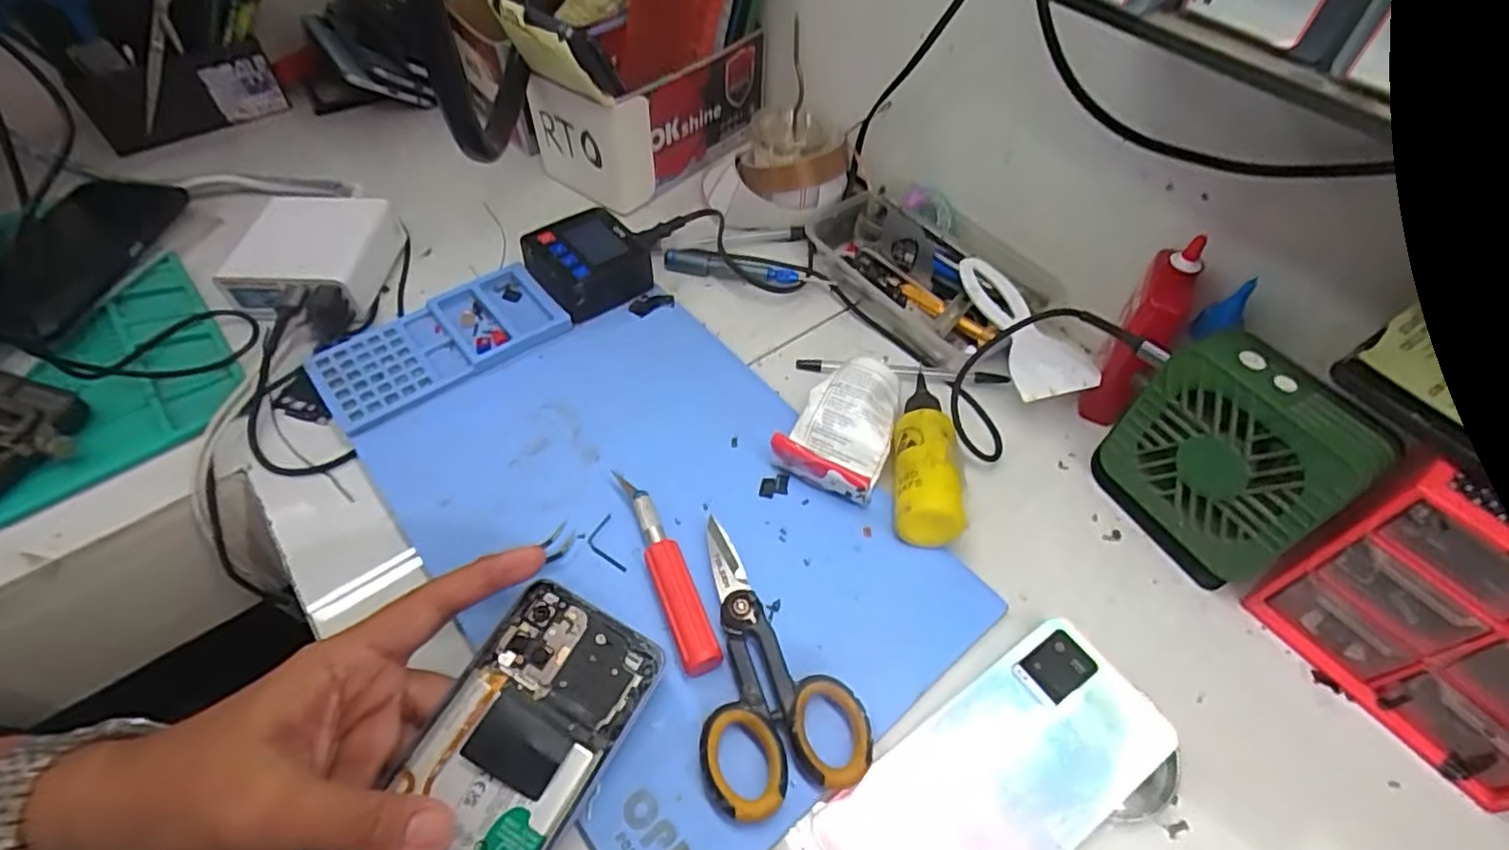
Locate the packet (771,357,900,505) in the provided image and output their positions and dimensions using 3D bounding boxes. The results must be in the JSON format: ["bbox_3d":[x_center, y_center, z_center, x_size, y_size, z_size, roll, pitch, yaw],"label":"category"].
[{"bbox_3d":[0.056,-0.001,0.404,0.059,0.032,0.091,26,56,17],"label":"packet"}]

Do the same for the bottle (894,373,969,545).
[{"bbox_3d":[0.097,0.012,0.395,0.035,0.035,0.116,6,53,3],"label":"bottle"}]

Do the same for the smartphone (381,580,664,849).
[{"bbox_3d":[-0.109,0.149,0.278,0.072,0.011,0.163,23,62,14],"label":"smartphone"}]

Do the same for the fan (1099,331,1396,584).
[{"bbox_3d":[0.244,0.021,0.355,0.041,0.112,0.094,-21,56,-17],"label":"fan"}]

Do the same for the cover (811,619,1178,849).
[{"bbox_3d":[0.109,0.159,0.304,0.160,0.005,0.073,-31,57,-17],"label":"cover"}]

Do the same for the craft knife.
[{"bbox_3d":[-0.046,0.070,0.349,0.018,0.019,0.115,-18,55,-15],"label":"craft knife"}]

